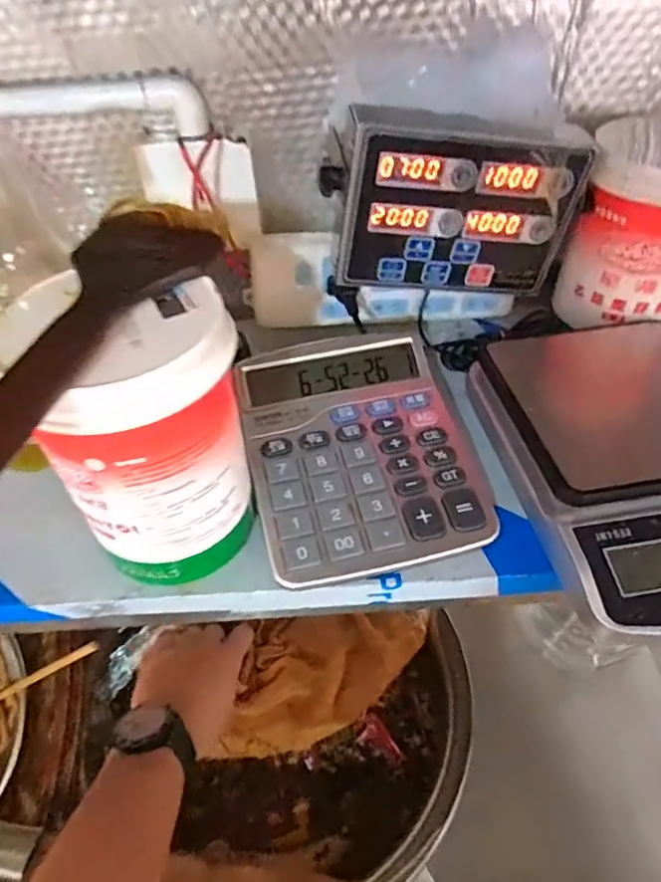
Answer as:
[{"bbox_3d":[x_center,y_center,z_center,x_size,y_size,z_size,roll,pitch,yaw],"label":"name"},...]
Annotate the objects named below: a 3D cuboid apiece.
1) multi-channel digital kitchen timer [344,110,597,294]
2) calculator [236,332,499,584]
[{"bbox_3d":[0.088,-0.172,0.401,0.168,0.117,0.061,-4,47,-1],"label":"multi-channel digital kitchen timer"},{"bbox_3d":[0.022,-0.003,0.375,0.153,0.037,0.178,-11,47,-8],"label":"calculator"}]

